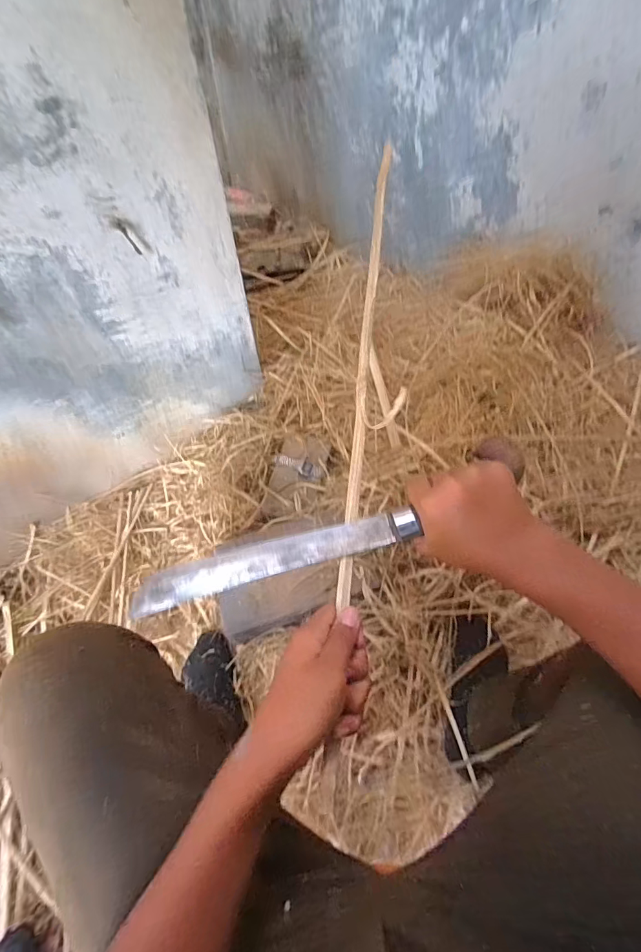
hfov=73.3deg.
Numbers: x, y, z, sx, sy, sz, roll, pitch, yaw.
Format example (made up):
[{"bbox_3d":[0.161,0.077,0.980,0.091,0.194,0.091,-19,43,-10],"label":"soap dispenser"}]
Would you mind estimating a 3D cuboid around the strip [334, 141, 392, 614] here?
[{"bbox_3d":[0.064,-0.209,0.547,0.019,0.014,0.729,4,63,6],"label":"strip"}]

